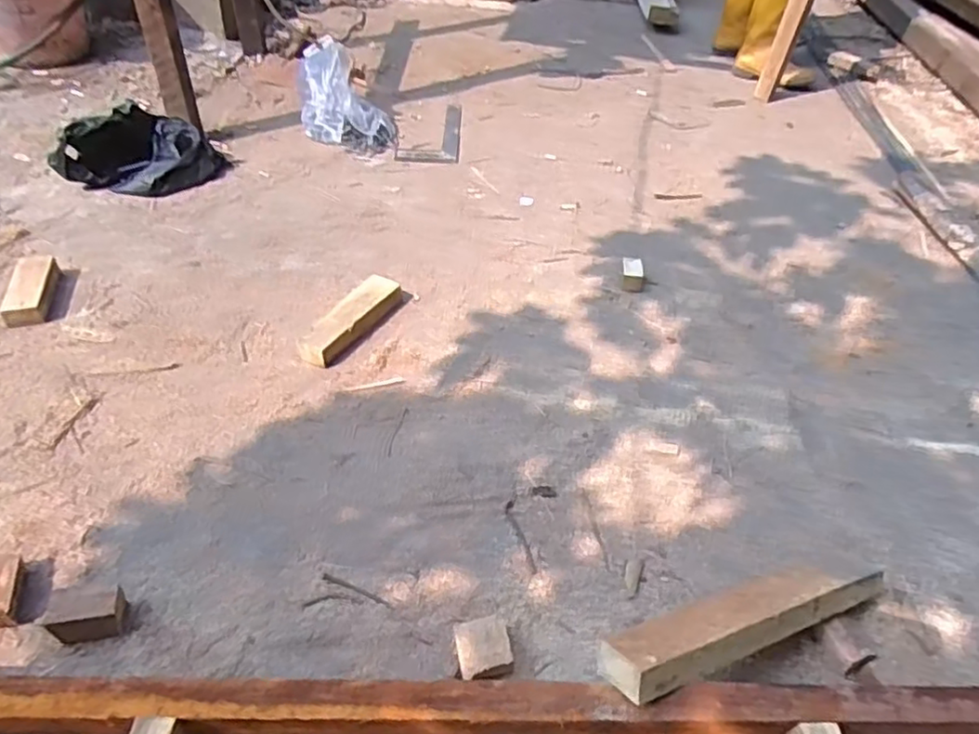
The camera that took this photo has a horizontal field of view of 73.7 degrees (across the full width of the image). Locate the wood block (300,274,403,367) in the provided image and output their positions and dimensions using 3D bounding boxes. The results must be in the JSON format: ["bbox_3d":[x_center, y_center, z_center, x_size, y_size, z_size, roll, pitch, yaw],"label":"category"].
[{"bbox_3d":[-0.230,-0.081,1.110,0.069,0.045,0.222,22,48,15],"label":"wood block"}]

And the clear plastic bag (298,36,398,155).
[{"bbox_3d":[-0.346,-0.652,1.594,0.223,0.169,0.249,-8,47,-13],"label":"clear plastic bag"}]

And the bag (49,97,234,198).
[{"bbox_3d":[-0.728,-0.454,1.380,0.210,0.117,0.267,22,48,15],"label":"bag"}]

